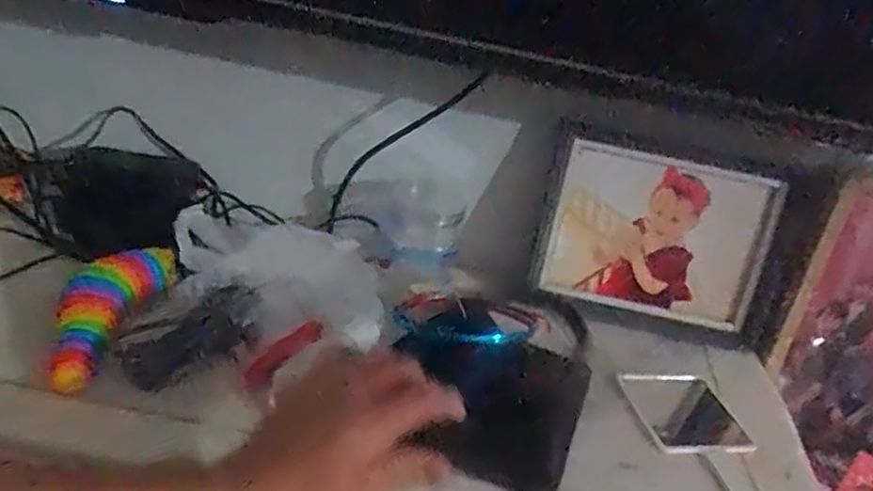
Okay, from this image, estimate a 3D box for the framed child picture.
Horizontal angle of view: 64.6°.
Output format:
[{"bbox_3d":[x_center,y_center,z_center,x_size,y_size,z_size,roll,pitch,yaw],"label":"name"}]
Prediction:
[{"bbox_3d":[0.210,-0.009,0.667,0.205,0.156,0.014,13,12,4],"label":"framed child picture"}]

